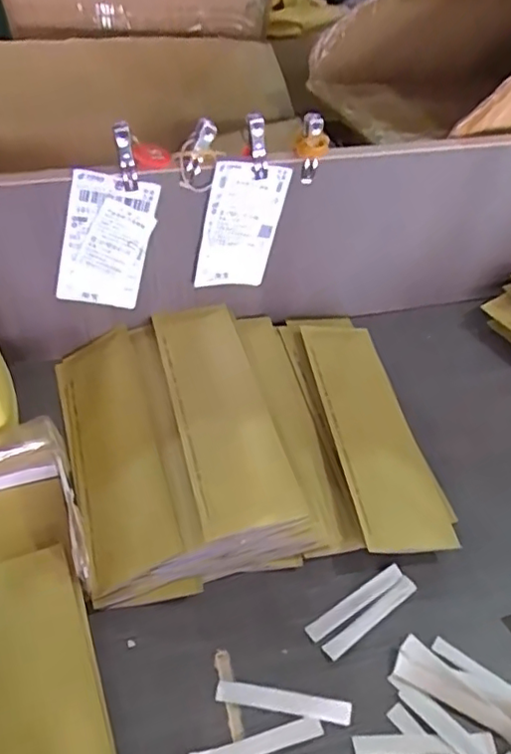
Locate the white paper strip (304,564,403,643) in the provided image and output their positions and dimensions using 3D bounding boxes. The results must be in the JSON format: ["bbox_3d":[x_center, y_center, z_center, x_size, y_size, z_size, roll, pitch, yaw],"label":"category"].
[{"bbox_3d":[0.078,0.175,0.463,0.092,0.004,0.014,-25,52,-24],"label":"white paper strip"}]

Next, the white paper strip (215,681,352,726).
[{"bbox_3d":[0.019,0.222,0.409,0.091,0.008,0.013,9,46,5],"label":"white paper strip"}]

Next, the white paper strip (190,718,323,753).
[{"bbox_3d":[0.001,0.241,0.390,0.087,0.004,0.013,-11,48,-13],"label":"white paper strip"}]

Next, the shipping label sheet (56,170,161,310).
[{"bbox_3d":[-0.139,-0.122,0.560,0.077,0.135,0.011,6,40,-23],"label":"shipping label sheet"}]

